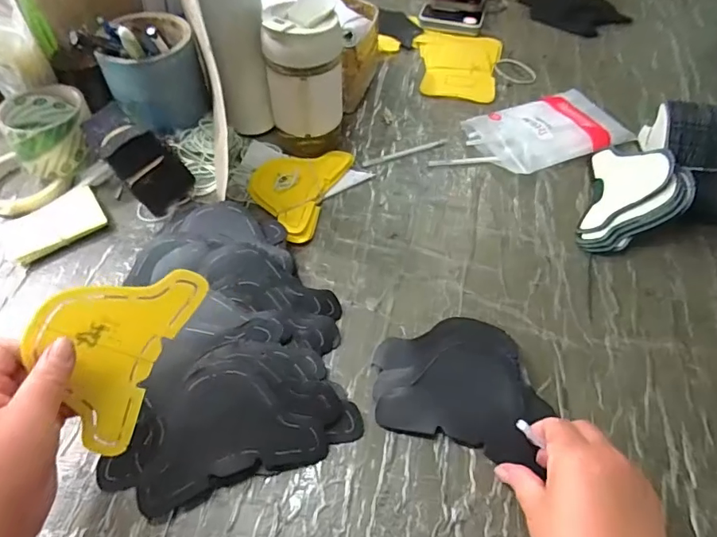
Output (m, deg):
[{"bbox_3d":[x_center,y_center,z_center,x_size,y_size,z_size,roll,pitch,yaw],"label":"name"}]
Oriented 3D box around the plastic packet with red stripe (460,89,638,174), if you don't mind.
[{"bbox_3d":[0.228,-0.170,0.604,0.169,0.029,0.114,-17,56,-13],"label":"plastic packet with red stripe"}]

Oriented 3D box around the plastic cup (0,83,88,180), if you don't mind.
[{"bbox_3d":[-0.338,-0.149,0.543,0.082,0.072,0.085,0,54,-1],"label":"plastic cup"}]

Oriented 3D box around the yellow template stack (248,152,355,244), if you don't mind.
[{"bbox_3d":[-0.075,-0.091,0.544,0.093,0.011,0.137,18,55,12],"label":"yellow template stack"}]

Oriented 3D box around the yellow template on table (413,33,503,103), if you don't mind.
[{"bbox_3d":[0.140,-0.290,0.695,0.120,0.004,0.144,6,58,6],"label":"yellow template on table"}]

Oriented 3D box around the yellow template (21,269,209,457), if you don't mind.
[{"bbox_3d":[-0.171,0.053,0.328,0.005,0.087,0.132,18,80,55],"label":"yellow template"}]

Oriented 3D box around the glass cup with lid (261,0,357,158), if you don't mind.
[{"bbox_3d":[-0.058,-0.202,0.535,0.070,0.155,0.069,0,54,-1],"label":"glass cup with lid"}]

